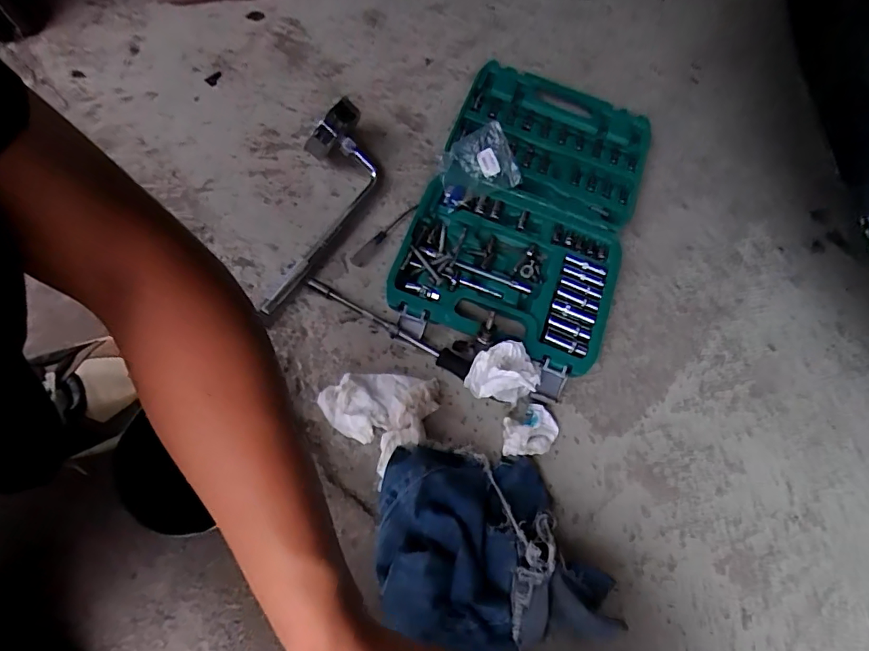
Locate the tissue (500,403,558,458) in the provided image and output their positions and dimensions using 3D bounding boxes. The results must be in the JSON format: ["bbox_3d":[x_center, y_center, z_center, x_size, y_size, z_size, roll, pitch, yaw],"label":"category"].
[{"bbox_3d":[0.099,0.109,0.513,0.060,0.033,0.049,-3,72,-6],"label":"tissue"}]

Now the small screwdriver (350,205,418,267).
[{"bbox_3d":[-0.058,-0.110,0.589,0.018,0.019,0.107,39,77,9],"label":"small screwdriver"}]

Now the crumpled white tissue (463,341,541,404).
[{"bbox_3d":[0.072,0.049,0.503,0.080,0.071,0.055,-19,75,-11],"label":"crumpled white tissue"}]

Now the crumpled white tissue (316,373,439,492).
[{"bbox_3d":[-0.049,0.086,0.511,0.107,0.028,0.101,-35,78,-11],"label":"crumpled white tissue"}]

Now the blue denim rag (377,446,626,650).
[{"bbox_3d":[0.055,0.204,0.464,0.216,0.073,0.158,8,69,-4],"label":"blue denim rag"}]

